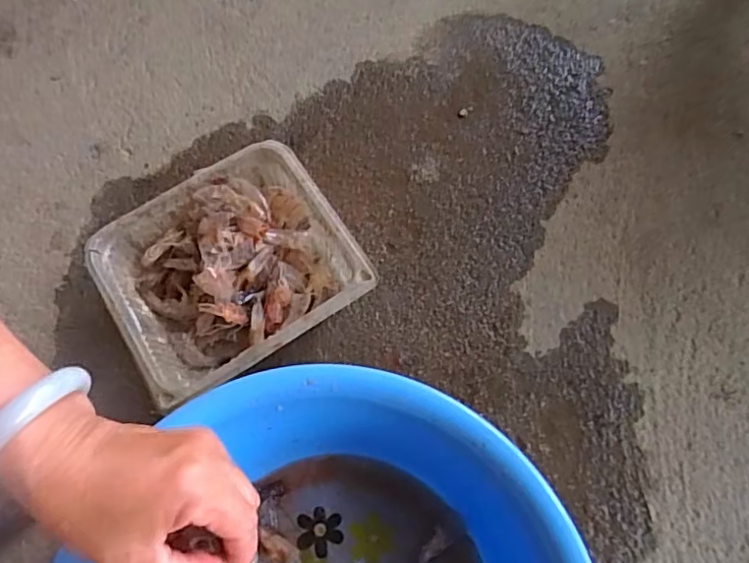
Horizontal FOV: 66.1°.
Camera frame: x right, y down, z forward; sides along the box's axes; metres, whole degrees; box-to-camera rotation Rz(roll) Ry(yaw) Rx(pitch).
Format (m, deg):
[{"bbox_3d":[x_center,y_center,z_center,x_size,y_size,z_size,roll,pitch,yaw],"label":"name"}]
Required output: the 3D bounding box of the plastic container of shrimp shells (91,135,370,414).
[{"bbox_3d":[-0.119,-0.004,0.498,0.192,0.073,0.167,-33,73,-9],"label":"plastic container of shrimp shells"}]

